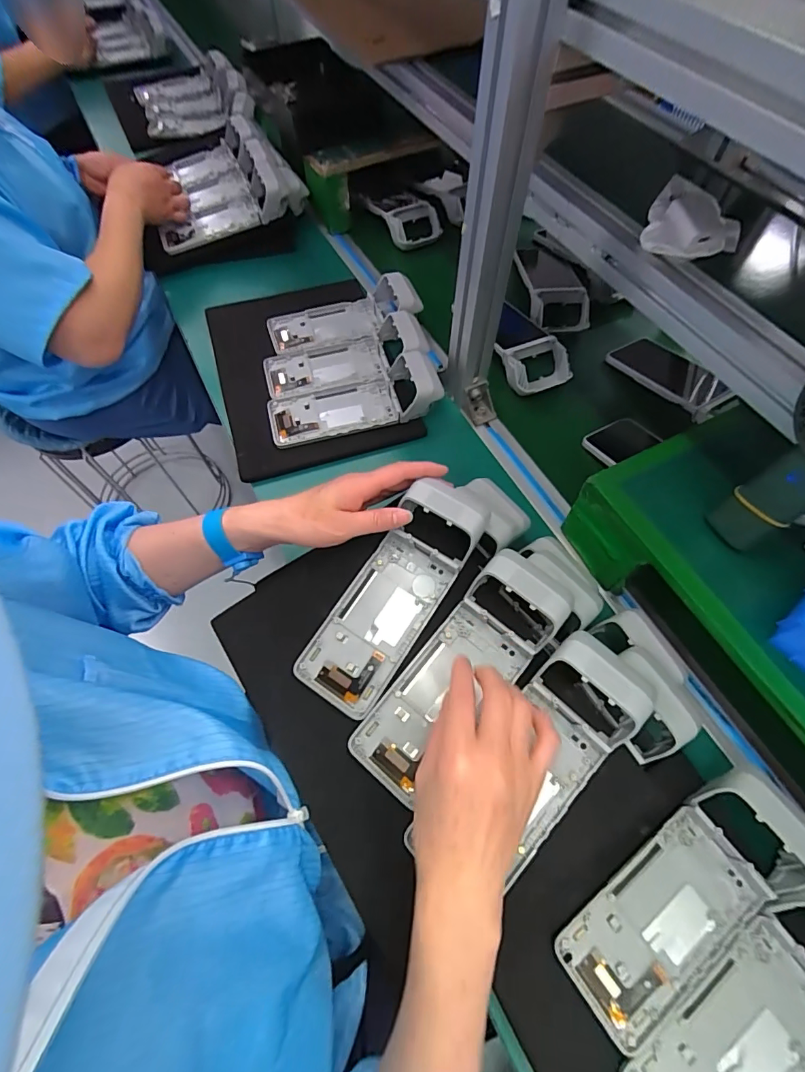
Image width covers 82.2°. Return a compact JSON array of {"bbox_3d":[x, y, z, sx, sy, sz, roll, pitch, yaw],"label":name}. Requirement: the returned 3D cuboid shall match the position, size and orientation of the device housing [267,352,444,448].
[{"bbox_3d":[-0.065,-0.181,0.612,0.224,0.050,0.077,-14,65,-8],"label":"device housing"}]

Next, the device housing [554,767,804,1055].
[{"bbox_3d":[0.229,0.290,0.364,0.219,0.050,0.084,-34,69,-16],"label":"device housing"}]

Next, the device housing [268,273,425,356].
[{"bbox_3d":[-0.086,-0.334,0.689,0.230,0.046,0.095,-13,65,-7],"label":"device housing"}]

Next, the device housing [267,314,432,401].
[{"bbox_3d":[-0.077,-0.254,0.646,0.235,0.045,0.092,-17,65,-9],"label":"device housing"}]

